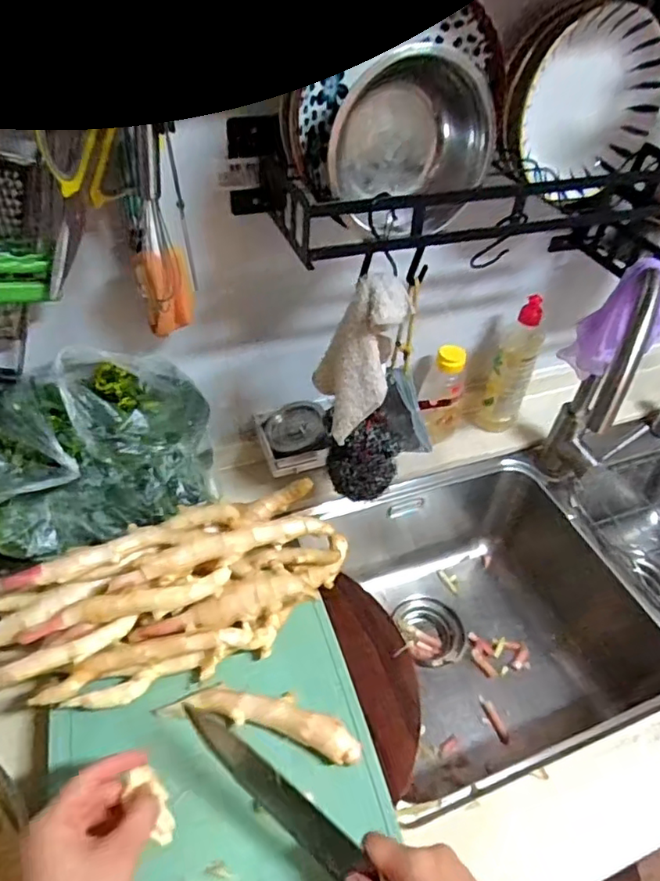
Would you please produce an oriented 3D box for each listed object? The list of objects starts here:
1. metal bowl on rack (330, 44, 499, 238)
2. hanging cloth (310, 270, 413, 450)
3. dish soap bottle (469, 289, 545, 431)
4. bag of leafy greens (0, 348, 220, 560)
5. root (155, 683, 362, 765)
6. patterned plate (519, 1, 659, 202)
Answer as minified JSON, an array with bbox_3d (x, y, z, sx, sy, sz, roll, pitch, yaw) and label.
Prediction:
[{"bbox_3d":[0.066,-0.252,0.510,0.150,0.129,0.064,-13,46,-19],"label":"metal bowl on rack"},{"bbox_3d":[0.030,-0.082,0.571,0.073,0.152,0.054,-3,44,-9],"label":"hanging cloth"},{"bbox_3d":[0.260,-0.106,0.860,0.071,0.208,0.048,17,44,12],"label":"dish soap bottle"},{"bbox_3d":[-0.252,0.011,0.642,0.267,0.138,0.154,-21,50,-26],"label":"bag of leafy greens"},{"bbox_3d":[-0.060,0.249,0.530,0.179,0.027,0.039,14,44,8],"label":"root"},{"bbox_3d":[0.267,-0.343,0.605,0.150,0.166,0.019,25,23,-35],"label":"patterned plate"}]

